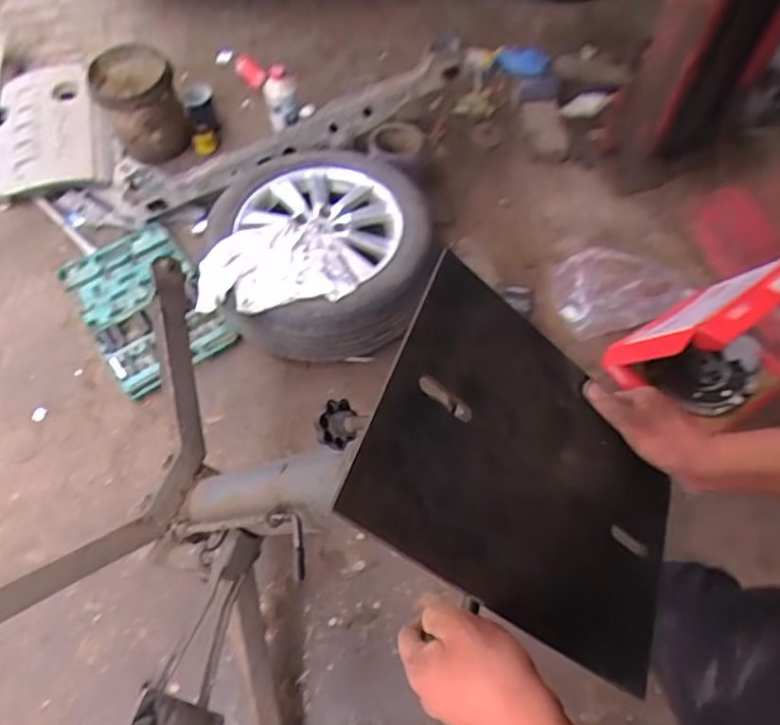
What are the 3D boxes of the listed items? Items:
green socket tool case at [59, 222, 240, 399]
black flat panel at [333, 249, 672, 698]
[{"bbox_3d":[-0.598,-0.150,1.434,0.277,0.090,0.432,-32,64,-18],"label":"green socket tool case"},{"bbox_3d":[0.121,0.090,0.484,0.319,0.013,0.233,34,65,-18],"label":"black flat panel"}]

